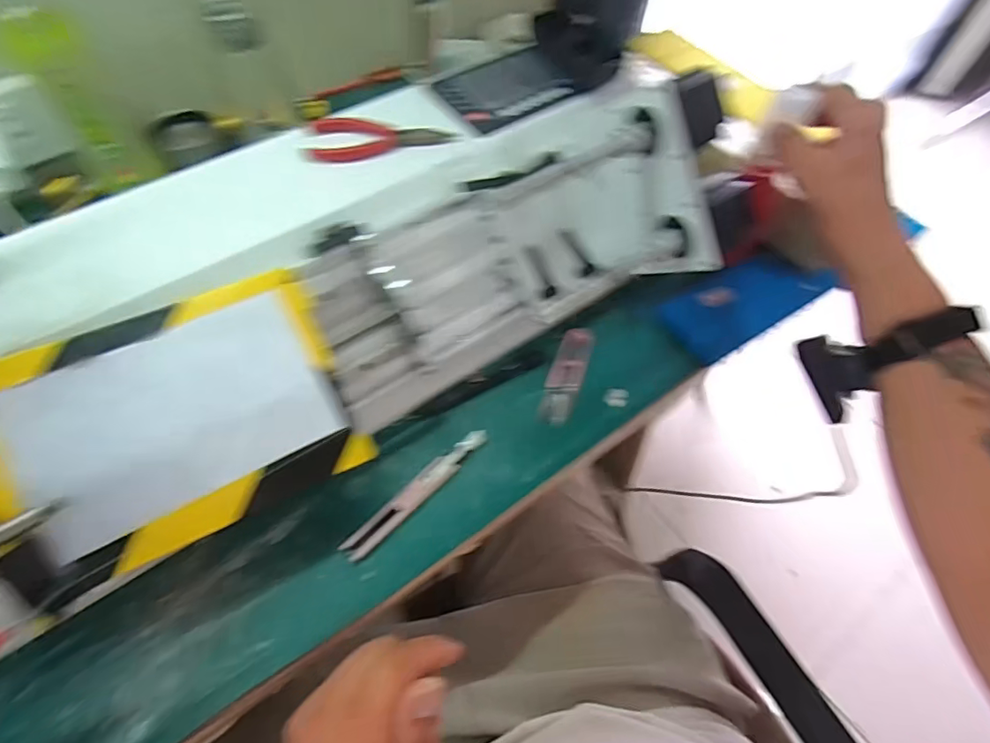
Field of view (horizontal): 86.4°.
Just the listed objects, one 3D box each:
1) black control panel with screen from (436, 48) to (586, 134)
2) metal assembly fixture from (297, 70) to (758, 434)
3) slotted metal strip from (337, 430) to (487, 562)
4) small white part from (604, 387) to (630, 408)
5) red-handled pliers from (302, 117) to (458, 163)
[{"bbox_3d":[0.013,-0.268,0.494,0.117,0.009,0.096,-27,63,-17],"label":"black control panel with screen"},{"bbox_3d":[0.017,-0.098,0.417,0.342,0.129,0.138,-27,61,4],"label":"metal assembly fixture"},{"bbox_3d":[-0.060,0.095,0.423,0.020,0.010,0.141,40,65,20],"label":"slotted metal strip"},{"bbox_3d":[0.110,0.023,0.475,0.021,0.004,0.018,4,59,1],"label":"small white part"},{"bbox_3d":[-0.098,-0.195,0.450,0.118,0.012,0.045,2,59,0],"label":"red-handled pliers"}]

